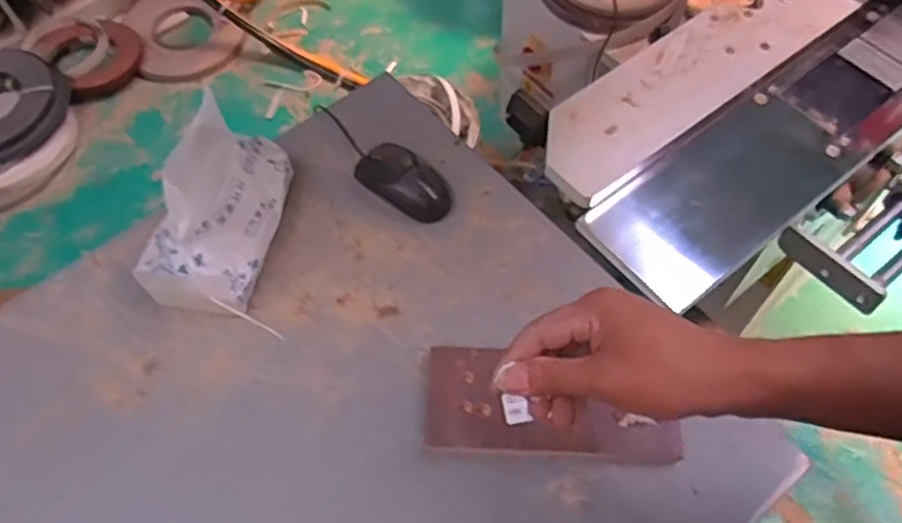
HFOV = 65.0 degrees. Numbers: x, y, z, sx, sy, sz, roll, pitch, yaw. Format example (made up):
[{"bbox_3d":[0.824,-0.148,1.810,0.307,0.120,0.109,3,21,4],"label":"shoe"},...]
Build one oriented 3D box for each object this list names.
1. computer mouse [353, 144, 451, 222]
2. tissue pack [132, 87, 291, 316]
[{"bbox_3d":[-0.046,-0.090,0.736,0.113,0.037,0.064,33,67,19],"label":"computer mouse"},{"bbox_3d":[-0.222,-0.057,0.666,0.091,0.138,0.173,11,61,9],"label":"tissue pack"}]

